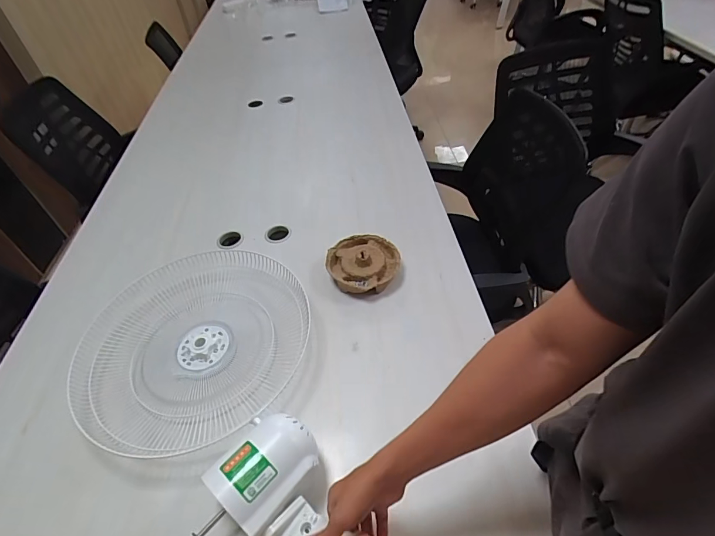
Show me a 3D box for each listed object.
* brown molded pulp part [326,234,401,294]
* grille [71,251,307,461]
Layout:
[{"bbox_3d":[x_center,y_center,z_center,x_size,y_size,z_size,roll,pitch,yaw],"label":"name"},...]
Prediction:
[{"bbox_3d":[0.014,-0.010,0.909,0.156,0.051,0.153,-3,46,3],"label":"brown molded pulp part"},{"bbox_3d":[-0.317,0.143,0.784,0.386,0.071,0.422,-3,46,3],"label":"grille"}]

